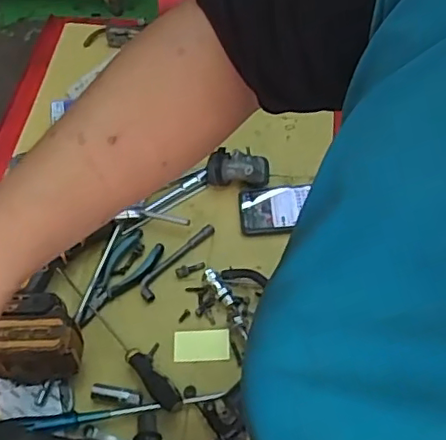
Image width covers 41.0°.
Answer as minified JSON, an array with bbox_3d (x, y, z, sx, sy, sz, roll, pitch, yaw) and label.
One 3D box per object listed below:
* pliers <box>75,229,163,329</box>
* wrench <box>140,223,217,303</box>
[{"bbox_3d":[-0.146,0.085,0.836,0.065,0.017,0.154,22,60,17],"label":"pliers"},{"bbox_3d":[-0.069,0.056,0.859,0.033,0.010,0.146,33,64,22],"label":"wrench"}]

